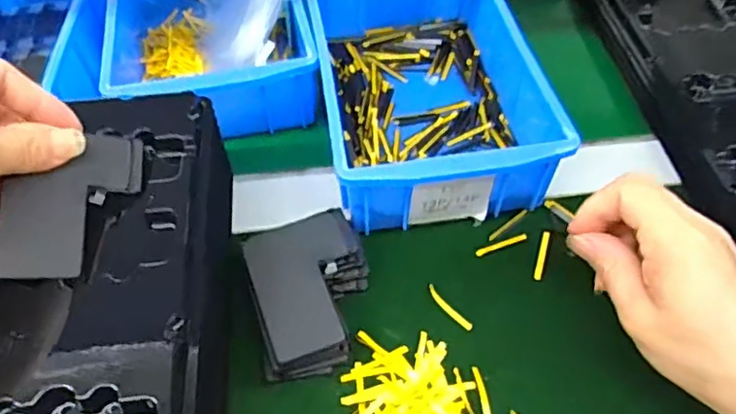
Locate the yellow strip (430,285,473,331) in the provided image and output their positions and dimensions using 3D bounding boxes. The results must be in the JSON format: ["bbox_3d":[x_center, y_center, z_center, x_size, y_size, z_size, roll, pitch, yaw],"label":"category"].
[{"bbox_3d":[0.045,0.057,0.325,0.006,0.004,0.033,-36,62,-22],"label":"yellow strip"}]

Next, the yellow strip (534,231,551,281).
[{"bbox_3d":[0.105,0.029,0.347,0.005,0.004,0.034,16,57,11],"label":"yellow strip"}]

